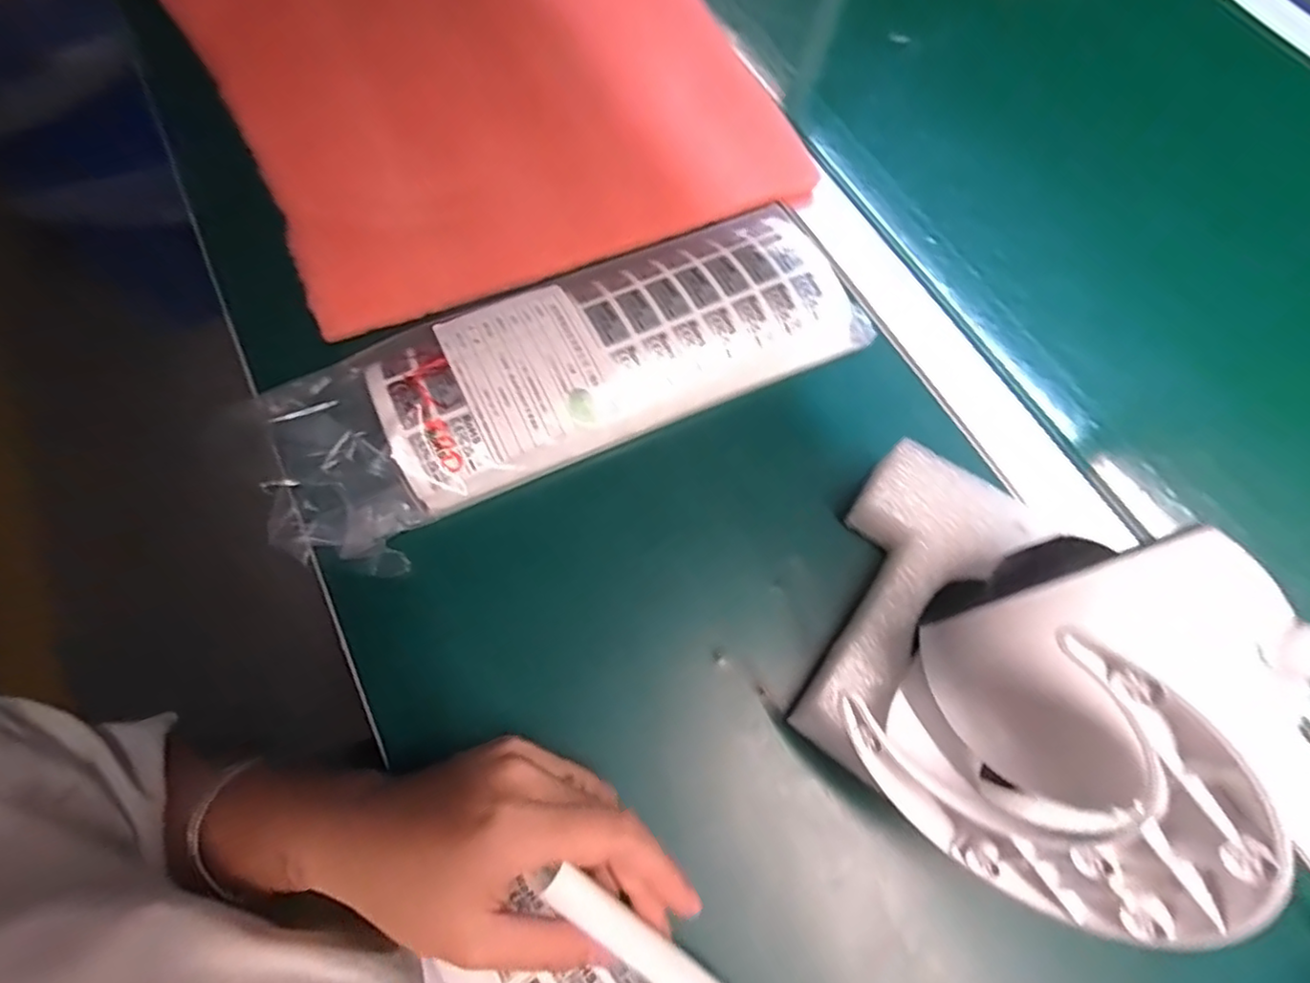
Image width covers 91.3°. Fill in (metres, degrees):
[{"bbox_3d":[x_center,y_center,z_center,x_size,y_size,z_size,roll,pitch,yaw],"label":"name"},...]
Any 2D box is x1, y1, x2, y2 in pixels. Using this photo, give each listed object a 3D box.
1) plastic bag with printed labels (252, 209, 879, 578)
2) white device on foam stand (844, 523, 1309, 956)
[{"bbox_3d":[-0.048,-0.071,0.358,0.337,0.032,0.118,-26,70,-11],"label":"plastic bag with printed labels"},{"bbox_3d":[0.145,0.073,0.215,0.110,0.121,0.121,42,73,15],"label":"white device on foam stand"}]

